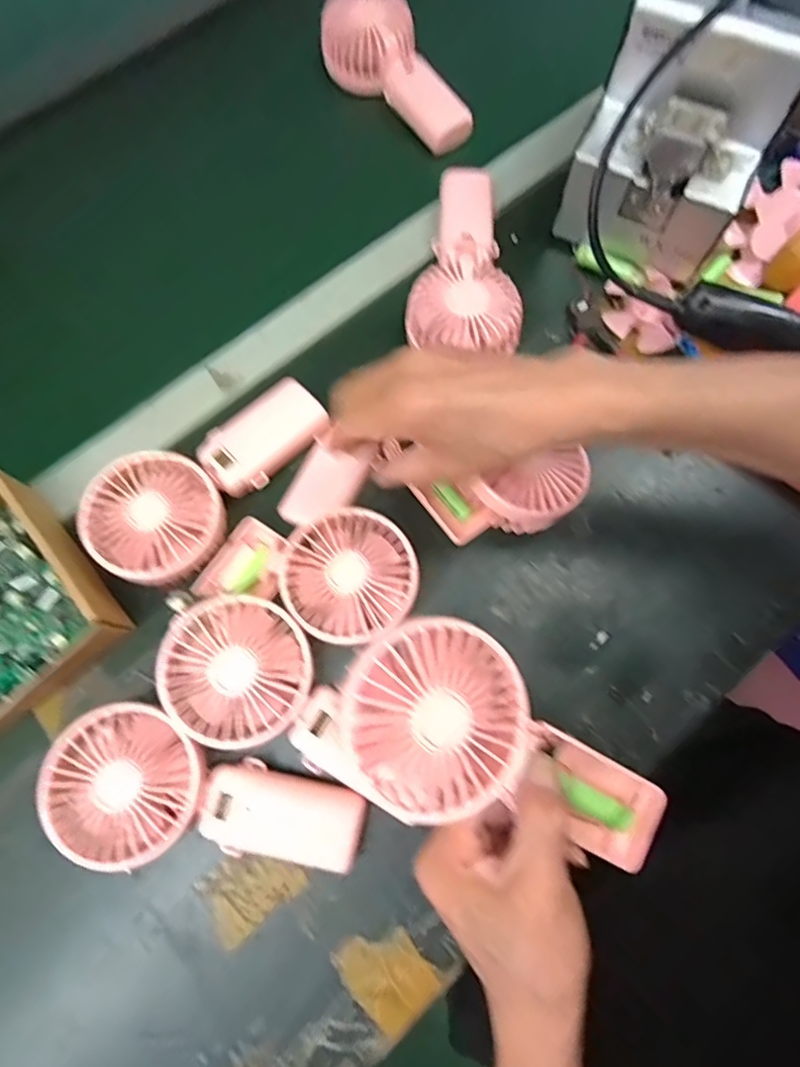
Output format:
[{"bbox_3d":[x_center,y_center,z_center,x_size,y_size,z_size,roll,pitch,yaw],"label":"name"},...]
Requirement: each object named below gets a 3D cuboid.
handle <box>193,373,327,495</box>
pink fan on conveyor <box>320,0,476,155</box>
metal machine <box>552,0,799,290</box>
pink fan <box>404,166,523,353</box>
[{"bbox_3d":[-0.102,-0.071,0.415,0.094,0.028,0.054,-40,76,-10],"label":"handle"},{"bbox_3d":[0.002,-0.437,0.528,0.075,0.043,0.173,-42,89,-11],"label":"pink fan on conveyor"},{"bbox_3d":[0.218,-0.318,0.420,0.124,0.149,0.178,25,75,8],"label":"metal machine"},{"bbox_3d":[0.059,-0.215,0.451,0.087,0.038,0.175,10,74,4],"label":"pink fan"}]

